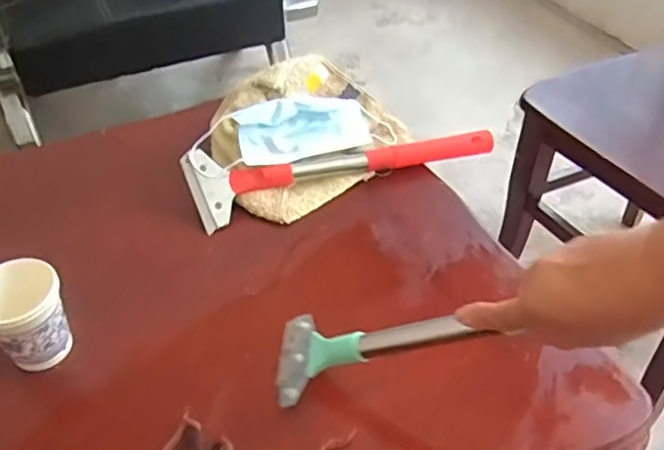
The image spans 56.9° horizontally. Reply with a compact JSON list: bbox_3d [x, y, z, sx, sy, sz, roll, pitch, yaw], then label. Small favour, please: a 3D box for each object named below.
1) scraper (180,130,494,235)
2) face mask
[{"bbox_3d":[0.014,-0.086,0.764,0.380,0.054,0.082,-17,46,-16],"label":"scraper"},{"bbox_3d":[-0.033,-0.119,0.768,0.173,0.012,0.080,-9,83,-26],"label":"face mask"}]

